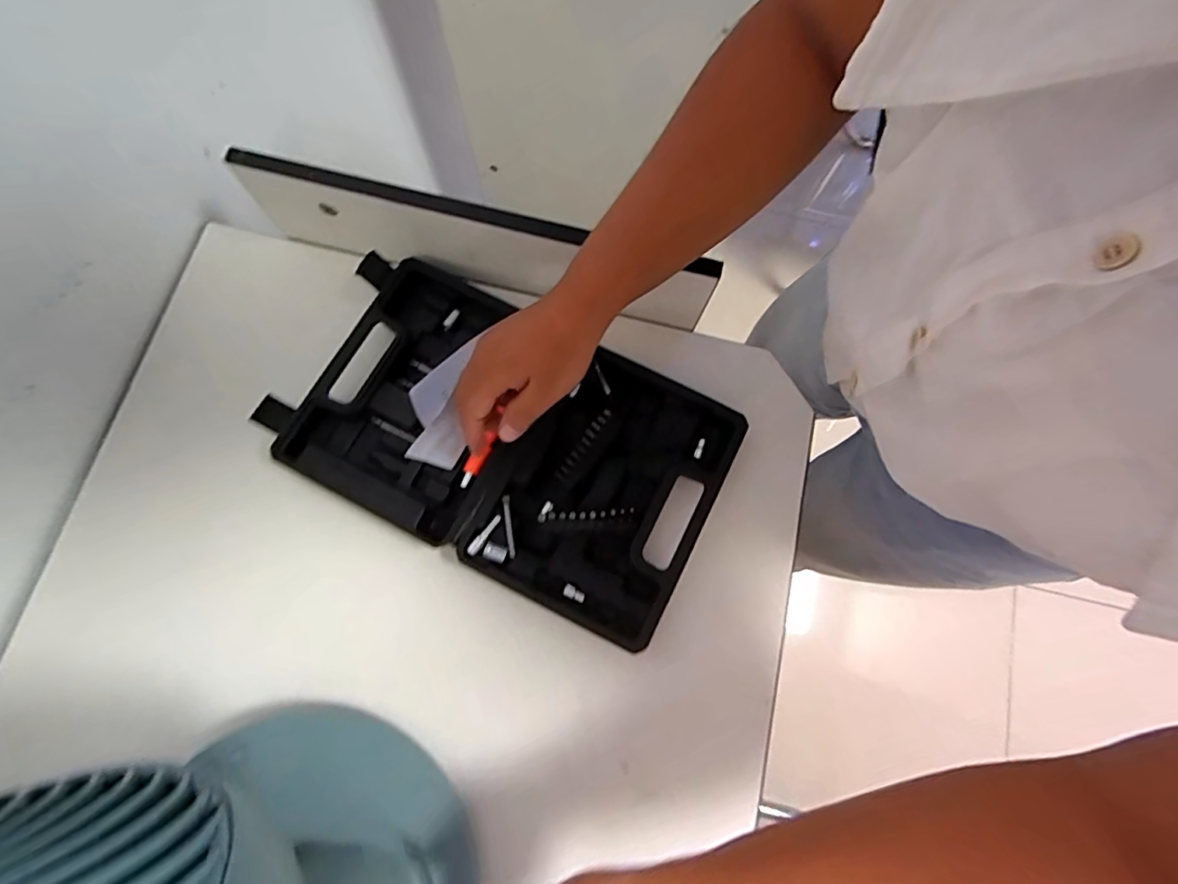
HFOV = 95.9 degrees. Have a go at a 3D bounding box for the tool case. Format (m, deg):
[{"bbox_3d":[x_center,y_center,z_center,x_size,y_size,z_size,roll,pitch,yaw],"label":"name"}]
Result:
[{"bbox_3d":[-0.068,-0.006,0.442,0.350,0.041,0.210,28,78,5],"label":"tool case"}]

